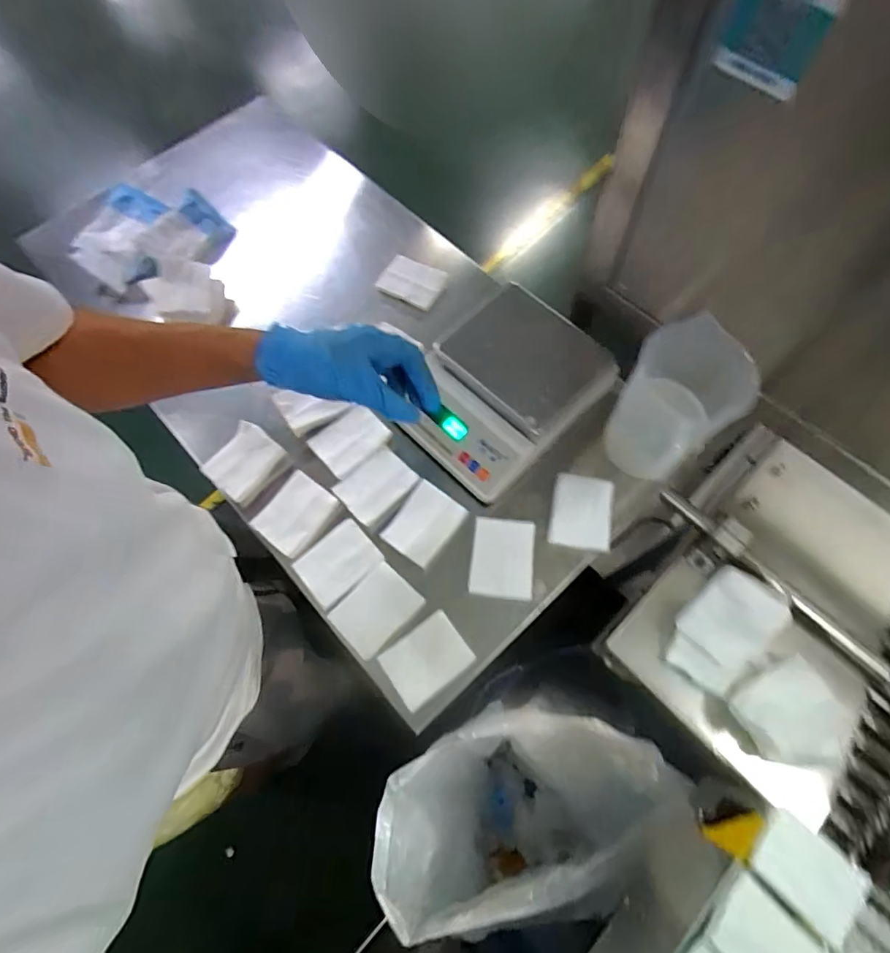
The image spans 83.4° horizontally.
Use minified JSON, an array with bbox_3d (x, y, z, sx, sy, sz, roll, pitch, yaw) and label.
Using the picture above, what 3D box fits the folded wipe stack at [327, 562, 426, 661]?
[{"bbox_3d":[-0.079,0.154,0.578,0.070,0.013,0.090,43,76,14],"label":"folded wipe stack"}]

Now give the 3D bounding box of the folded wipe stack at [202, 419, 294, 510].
[{"bbox_3d":[-0.257,-0.016,0.643,0.075,0.033,0.092,38,75,13],"label":"folded wipe stack"}]

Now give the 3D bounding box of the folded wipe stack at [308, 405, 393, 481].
[{"bbox_3d":[-0.123,-0.046,0.650,0.088,0.017,0.069,-40,75,-13],"label":"folded wipe stack"}]

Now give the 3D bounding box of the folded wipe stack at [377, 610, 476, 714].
[{"bbox_3d":[-0.020,0.203,0.555,0.089,0.015,0.066,-36,74,-12],"label":"folded wipe stack"}]

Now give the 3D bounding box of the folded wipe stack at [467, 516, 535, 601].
[{"bbox_3d":[0.068,0.096,0.592,0.072,0.016,0.090,7,70,3],"label":"folded wipe stack"}]

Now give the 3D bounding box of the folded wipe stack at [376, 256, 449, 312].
[{"bbox_3d":[-0.046,-0.288,0.736,0.093,0.013,0.070,28,73,10],"label":"folded wipe stack"}]

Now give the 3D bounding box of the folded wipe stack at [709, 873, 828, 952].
[{"bbox_3d":[0.284,0.412,0.432,0.099,0.019,0.065,42,77,15],"label":"folded wipe stack"}]

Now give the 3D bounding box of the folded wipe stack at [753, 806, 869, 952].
[{"bbox_3d":[0.335,0.366,0.460,0.094,0.016,0.066,39,76,14],"label":"folded wipe stack"}]

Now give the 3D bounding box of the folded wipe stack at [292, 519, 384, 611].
[{"bbox_3d":[-0.127,0.102,0.595,0.089,0.009,0.069,-41,75,-13],"label":"folded wipe stack"}]

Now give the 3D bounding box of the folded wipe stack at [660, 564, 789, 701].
[{"bbox_3d":[0.299,0.168,0.542,0.080,0.015,0.139,35,116,22],"label":"folded wipe stack"}]

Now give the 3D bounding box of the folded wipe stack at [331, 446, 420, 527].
[{"bbox_3d":[-0.087,0.012,0.630,0.088,0.019,0.064,-40,75,-13],"label":"folded wipe stack"}]

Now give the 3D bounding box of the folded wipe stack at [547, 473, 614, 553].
[{"bbox_3d":[0.166,0.044,0.610,0.070,0.022,0.087,9,71,4],"label":"folded wipe stack"}]

